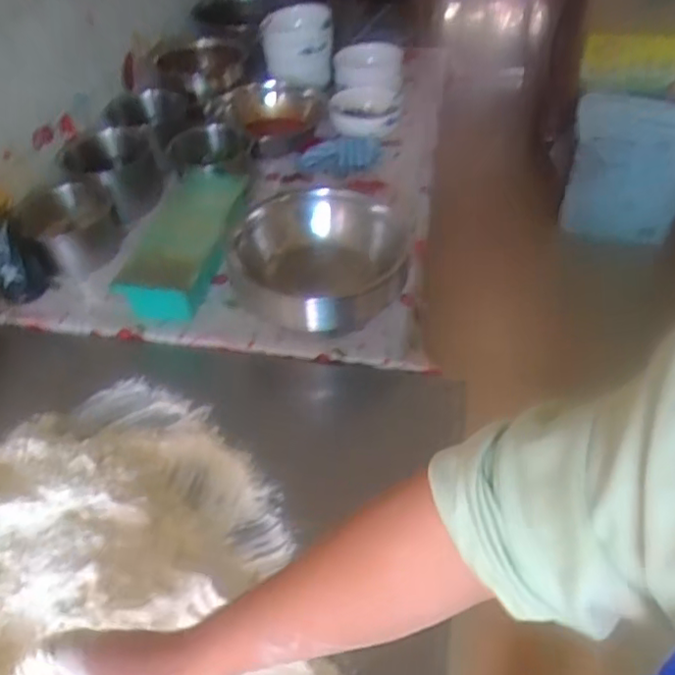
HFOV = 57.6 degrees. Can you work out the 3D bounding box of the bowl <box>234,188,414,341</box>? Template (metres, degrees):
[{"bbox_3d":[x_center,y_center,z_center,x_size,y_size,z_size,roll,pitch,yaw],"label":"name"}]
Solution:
[{"bbox_3d":[-0.020,-0.106,0.871,0.231,0.118,0.237,7,45,11],"label":"bowl"}]

